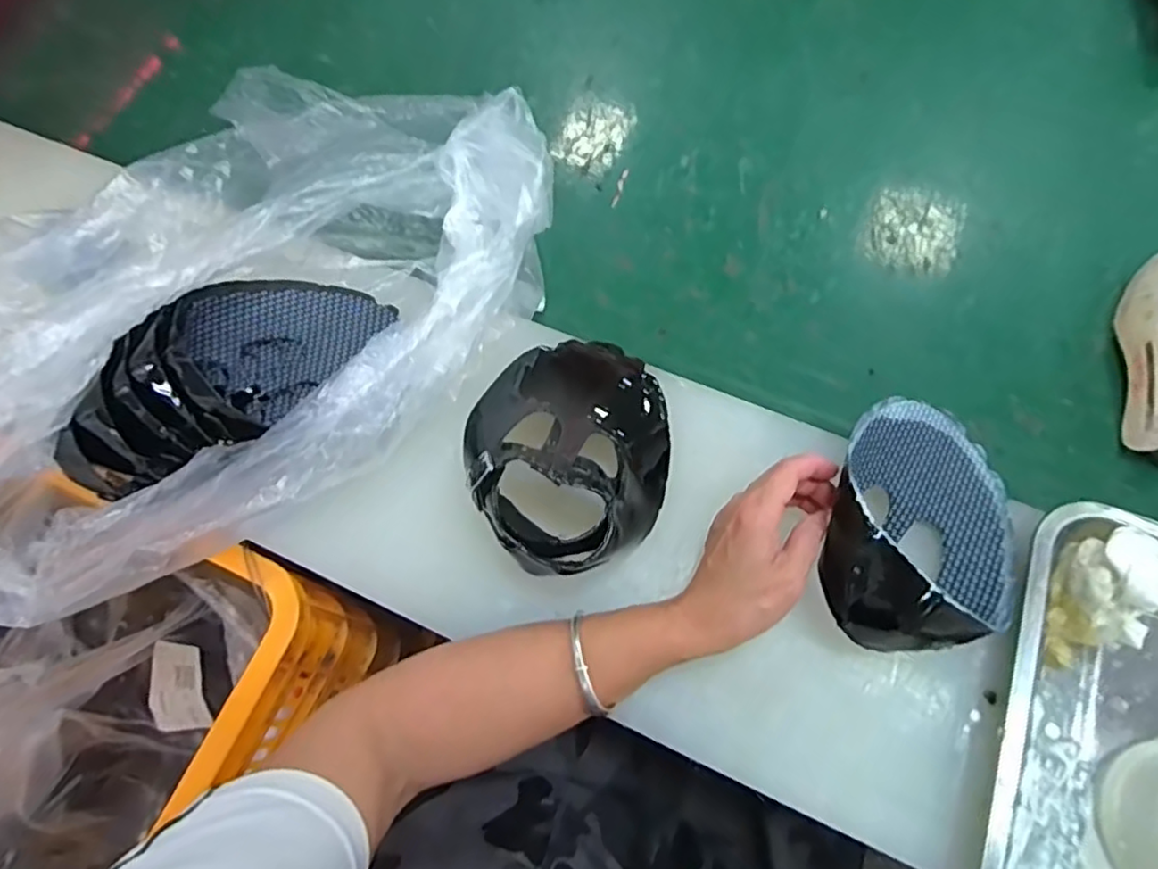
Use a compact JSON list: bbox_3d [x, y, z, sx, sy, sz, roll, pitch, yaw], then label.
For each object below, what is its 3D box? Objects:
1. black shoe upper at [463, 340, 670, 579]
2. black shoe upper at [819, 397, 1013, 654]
[{"bbox_3d":[-0.011,0.019,0.447,0.145,0.101,0.153,26,72,12],"label":"black shoe upper"},{"bbox_3d":[0.226,0.055,0.415,0.119,0.059,0.173,14,70,8],"label":"black shoe upper"}]

